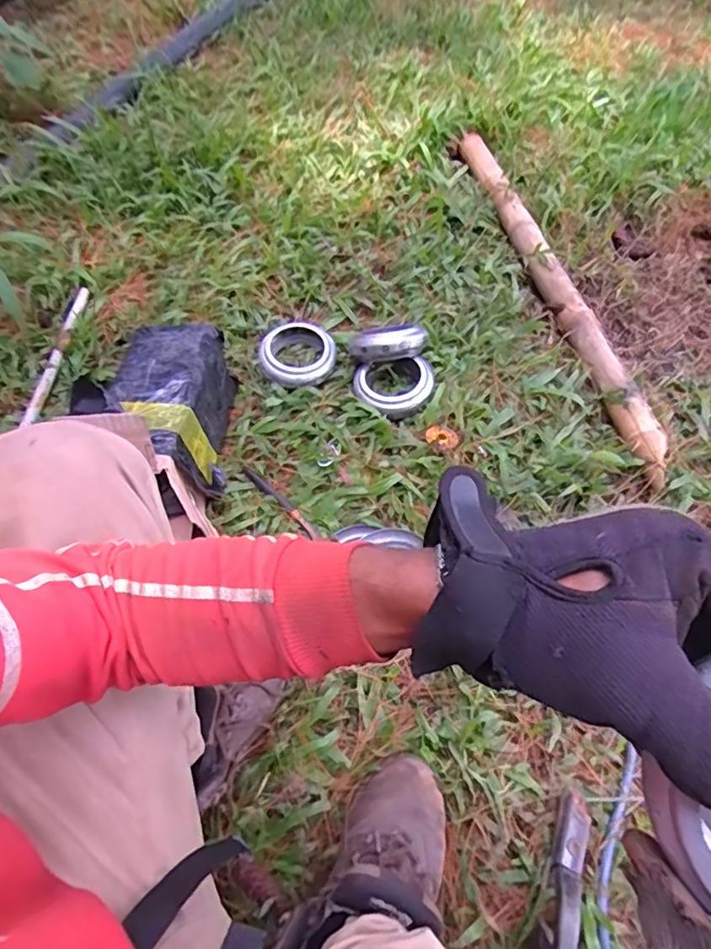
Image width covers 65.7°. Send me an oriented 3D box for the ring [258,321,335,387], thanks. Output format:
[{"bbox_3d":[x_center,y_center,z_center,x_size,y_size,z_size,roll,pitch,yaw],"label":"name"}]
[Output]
[{"bbox_3d":[-0.098,-0.205,0.936,0.124,0.029,0.123,-1,58,1],"label":"ring"}]

